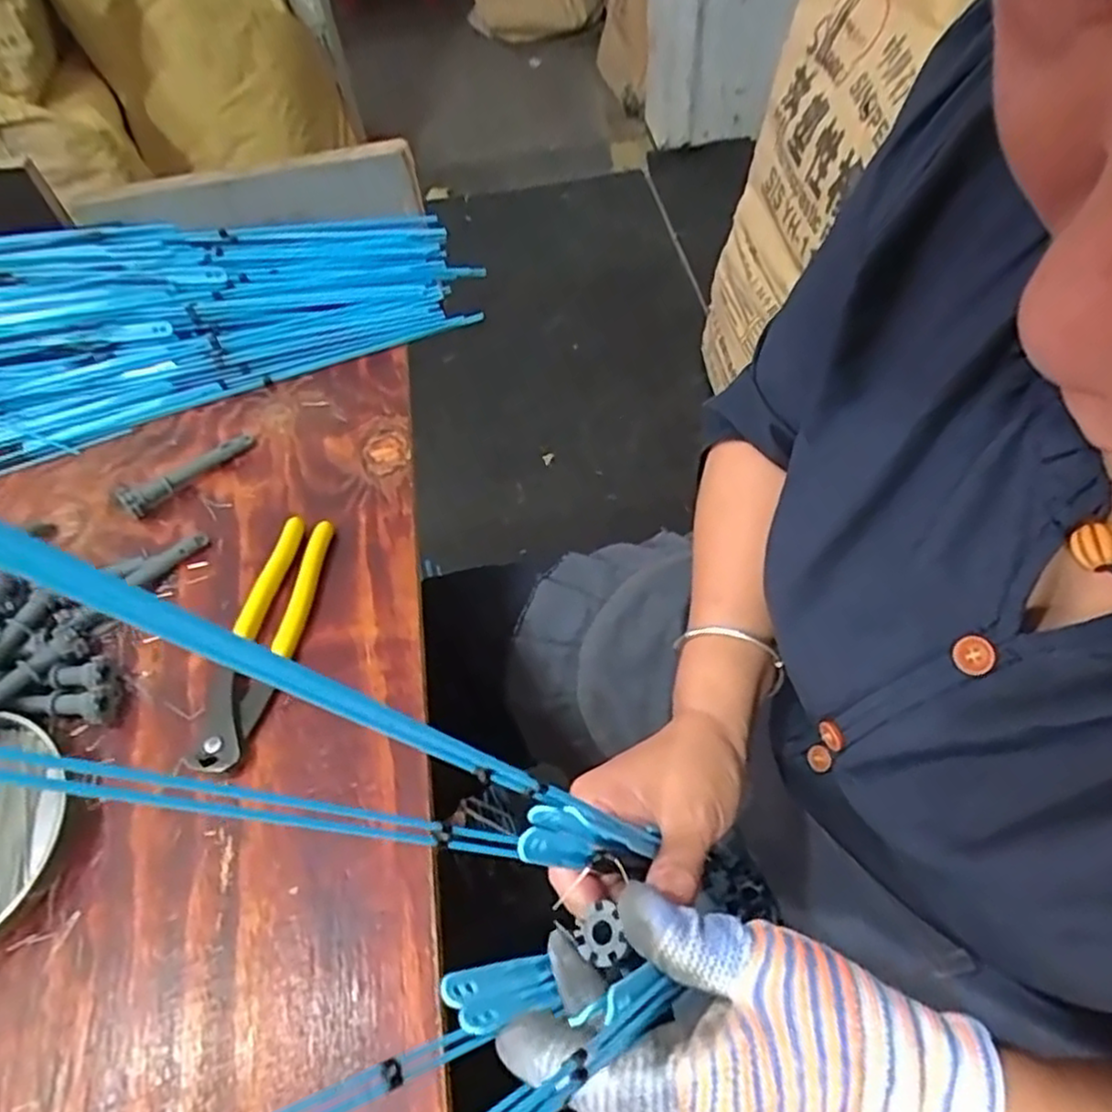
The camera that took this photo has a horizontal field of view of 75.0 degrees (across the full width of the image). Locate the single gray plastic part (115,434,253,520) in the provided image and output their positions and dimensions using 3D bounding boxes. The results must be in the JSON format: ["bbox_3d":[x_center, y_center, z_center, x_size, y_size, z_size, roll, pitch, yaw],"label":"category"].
[{"bbox_3d":[-0.260,-0.062,0.512,0.096,0.020,0.018,-40,63,-21],"label":"single gray plastic part"}]

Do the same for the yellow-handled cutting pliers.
[{"bbox_3d":[-0.174,0.047,0.435,0.042,0.015,0.164,11,57,10],"label":"yellow-handled cutting pliers"}]

